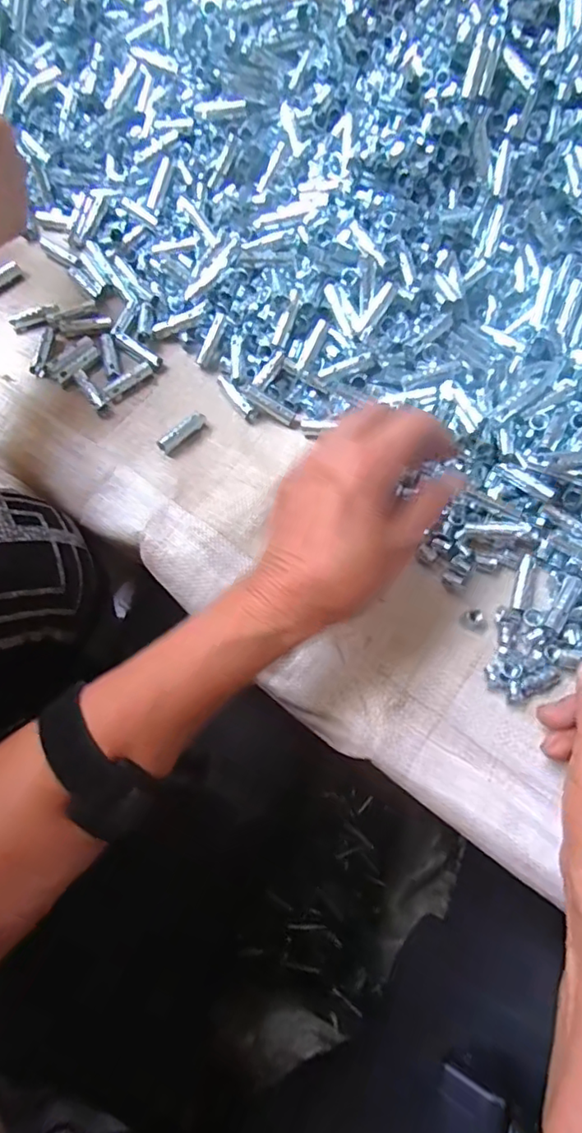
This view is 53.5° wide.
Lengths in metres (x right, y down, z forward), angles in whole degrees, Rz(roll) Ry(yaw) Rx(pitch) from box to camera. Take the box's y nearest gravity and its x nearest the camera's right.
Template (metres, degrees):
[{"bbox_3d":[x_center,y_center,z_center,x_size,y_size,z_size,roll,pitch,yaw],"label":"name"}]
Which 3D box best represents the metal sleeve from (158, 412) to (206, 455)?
[{"bbox_3d":[-0.076,-0.094,0.404,0.011,0.010,0.040,40,74,13],"label":"metal sleeve"}]

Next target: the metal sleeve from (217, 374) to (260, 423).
[{"bbox_3d":[-0.039,-0.122,0.418,0.010,0.007,0.044,-37,74,-13],"label":"metal sleeve"}]

